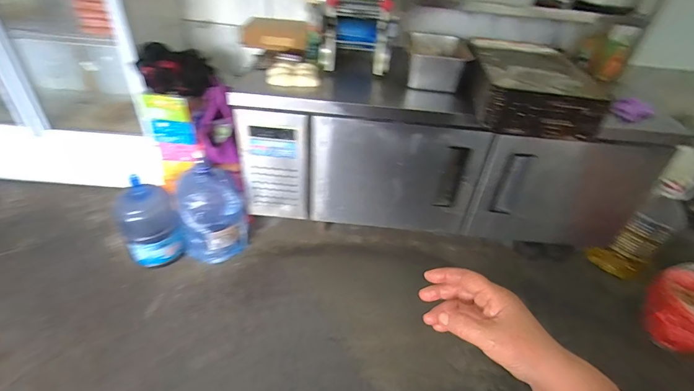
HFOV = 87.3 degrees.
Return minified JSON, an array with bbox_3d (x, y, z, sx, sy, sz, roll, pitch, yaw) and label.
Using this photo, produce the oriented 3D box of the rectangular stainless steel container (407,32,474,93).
[{"bbox_3d":[0.391,-0.587,1.568,0.246,0.167,0.283,11,46,3],"label":"rectangular stainless steel container"}]

